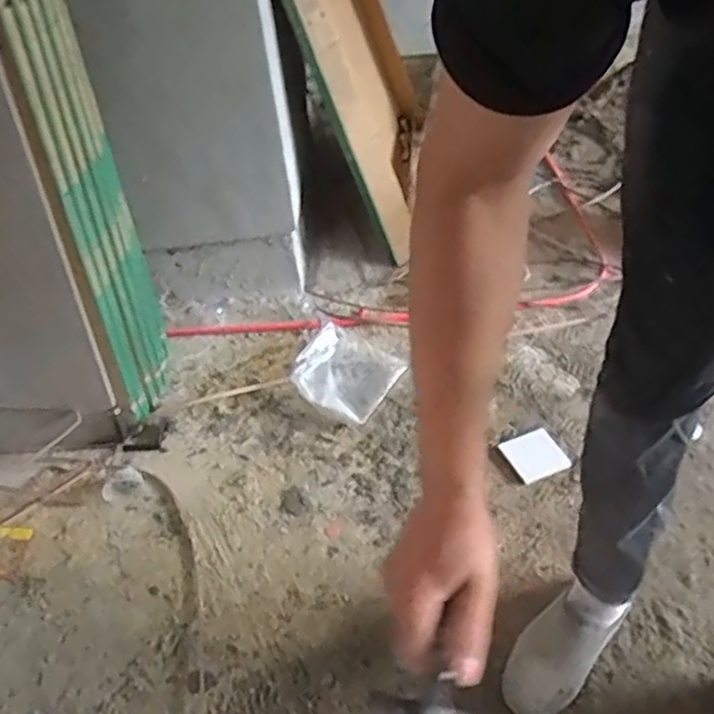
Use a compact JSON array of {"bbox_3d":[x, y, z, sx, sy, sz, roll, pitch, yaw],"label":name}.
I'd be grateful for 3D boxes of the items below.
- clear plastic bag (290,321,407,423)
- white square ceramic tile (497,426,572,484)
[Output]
[{"bbox_3d":[-0.031,0.027,1.520,0.224,0.047,0.225,20,48,26],"label":"clear plastic bag"},{"bbox_3d":[0.336,0.184,1.353,0.100,0.009,0.119,-17,33,-9],"label":"white square ceramic tile"}]

